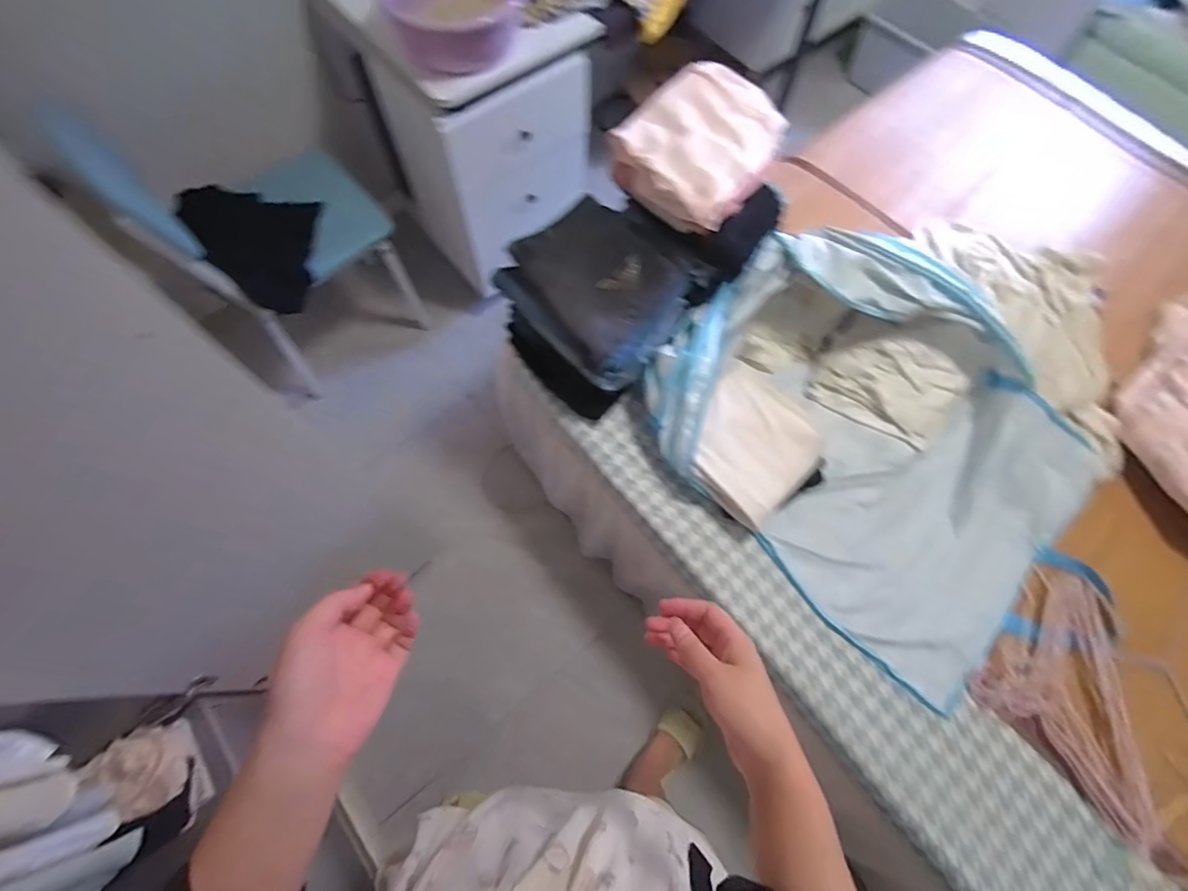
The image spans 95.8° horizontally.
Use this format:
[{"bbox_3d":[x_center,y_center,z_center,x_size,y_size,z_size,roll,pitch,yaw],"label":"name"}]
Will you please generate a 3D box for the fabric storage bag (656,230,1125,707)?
[{"bbox_3d":[0.565,0.005,0.978,0.863,0.211,0.599,42,73,15],"label":"fabric storage bag"}]

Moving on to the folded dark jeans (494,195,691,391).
[{"bbox_3d":[0.015,-0.289,1.000,0.254,0.125,0.283,-42,74,-16],"label":"folded dark jeans"}]

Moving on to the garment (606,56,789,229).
[{"bbox_3d":[0.199,-0.528,0.943,0.222,0.115,0.276,39,72,14],"label":"garment"}]

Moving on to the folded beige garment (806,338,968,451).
[{"bbox_3d":[0.600,-0.128,1.096,0.258,0.092,0.174,27,70,10],"label":"folded beige garment"}]

